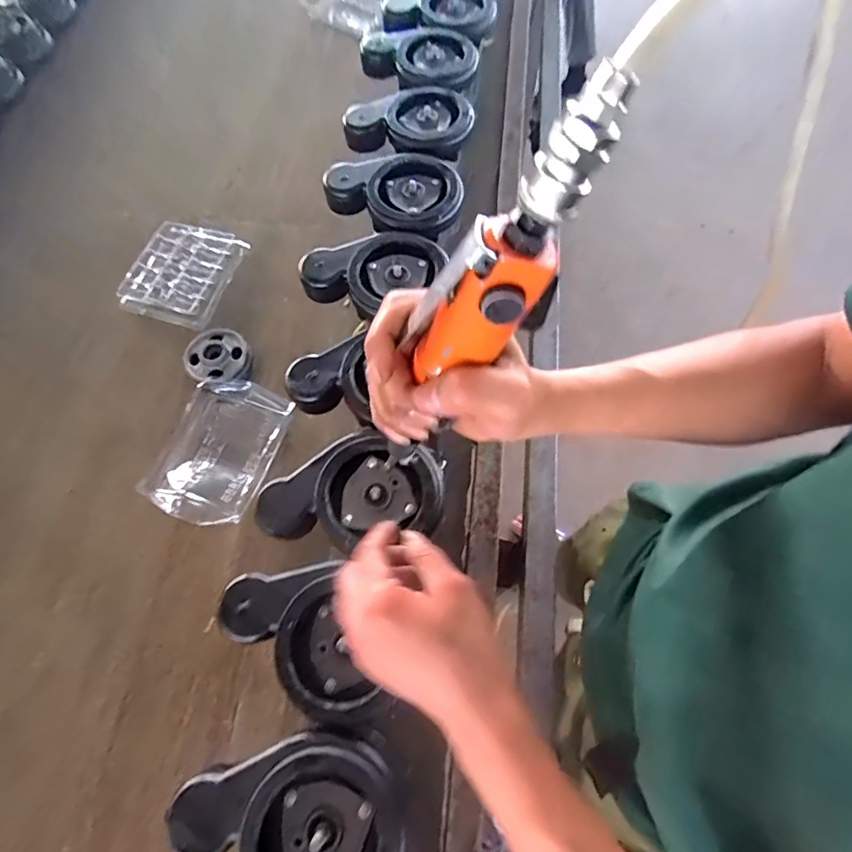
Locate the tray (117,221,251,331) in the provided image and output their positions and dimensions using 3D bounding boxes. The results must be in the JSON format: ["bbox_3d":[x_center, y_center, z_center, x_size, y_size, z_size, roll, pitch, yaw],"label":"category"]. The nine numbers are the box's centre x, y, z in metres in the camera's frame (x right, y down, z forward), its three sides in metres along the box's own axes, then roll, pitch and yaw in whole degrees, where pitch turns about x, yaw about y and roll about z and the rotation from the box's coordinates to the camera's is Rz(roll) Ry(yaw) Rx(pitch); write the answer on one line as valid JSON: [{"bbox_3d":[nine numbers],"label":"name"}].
[{"bbox_3d":[-0.381,-0.239,0.786,0.141,0.032,0.166,14,68,8],"label":"tray"}]

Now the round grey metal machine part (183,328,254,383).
[{"bbox_3d":[-0.300,-0.090,0.722,0.088,0.052,0.086,-1,67,2],"label":"round grey metal machine part"}]

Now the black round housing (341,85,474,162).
[{"bbox_3d":[-0.026,-0.403,0.669,0.169,0.045,0.095,6,67,5],"label":"black round housing"}]

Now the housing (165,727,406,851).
[{"bbox_3d":[-0.096,0.283,0.370,0.165,0.033,0.116,23,70,12],"label":"housing"}]

